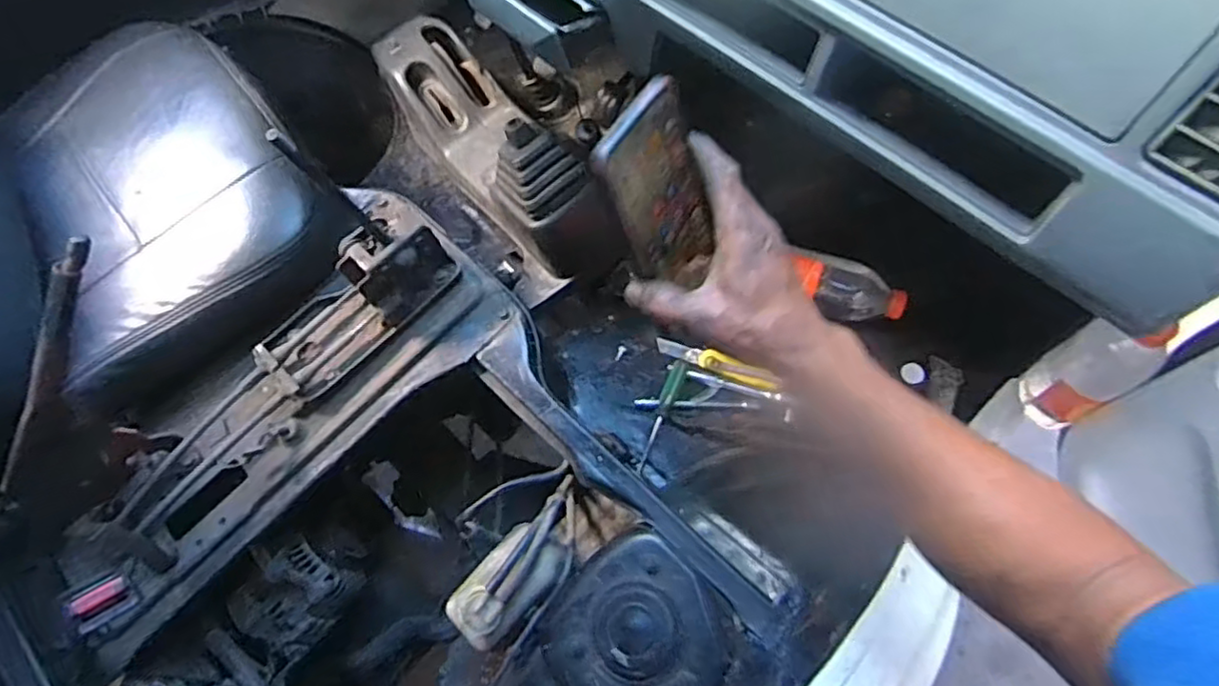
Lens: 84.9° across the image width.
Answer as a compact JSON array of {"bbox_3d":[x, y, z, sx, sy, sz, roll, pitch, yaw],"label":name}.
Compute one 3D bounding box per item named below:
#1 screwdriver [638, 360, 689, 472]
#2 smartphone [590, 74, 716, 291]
[{"bbox_3d":[0.070,0.097,0.909,0.021,0.024,0.158,22,69,12],"label":"screwdriver"},{"bbox_3d":[0.035,-0.089,0.421,0.009,0.132,0.078,19,60,36],"label":"smartphone"}]

